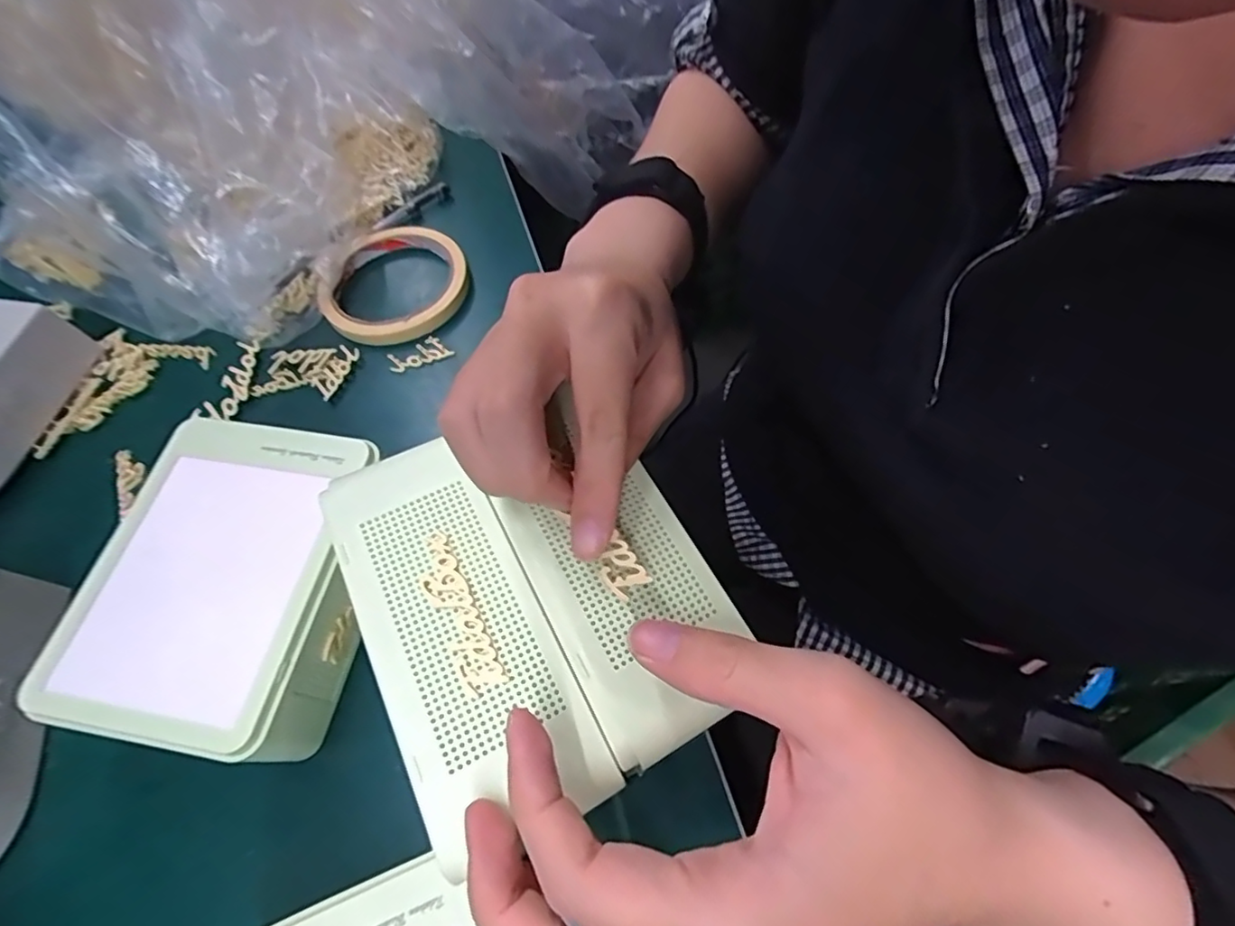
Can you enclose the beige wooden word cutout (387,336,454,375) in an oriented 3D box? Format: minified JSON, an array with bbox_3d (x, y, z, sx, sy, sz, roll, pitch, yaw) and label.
[{"bbox_3d":[-0.122,-0.068,0.369,0.036,0.004,0.018,-23,72,-13],"label":"beige wooden word cutout"}]

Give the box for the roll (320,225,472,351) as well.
[{"bbox_3d":[-0.145,-0.118,0.382,0.091,0.014,0.088,-2,61,3],"label":"roll"}]

